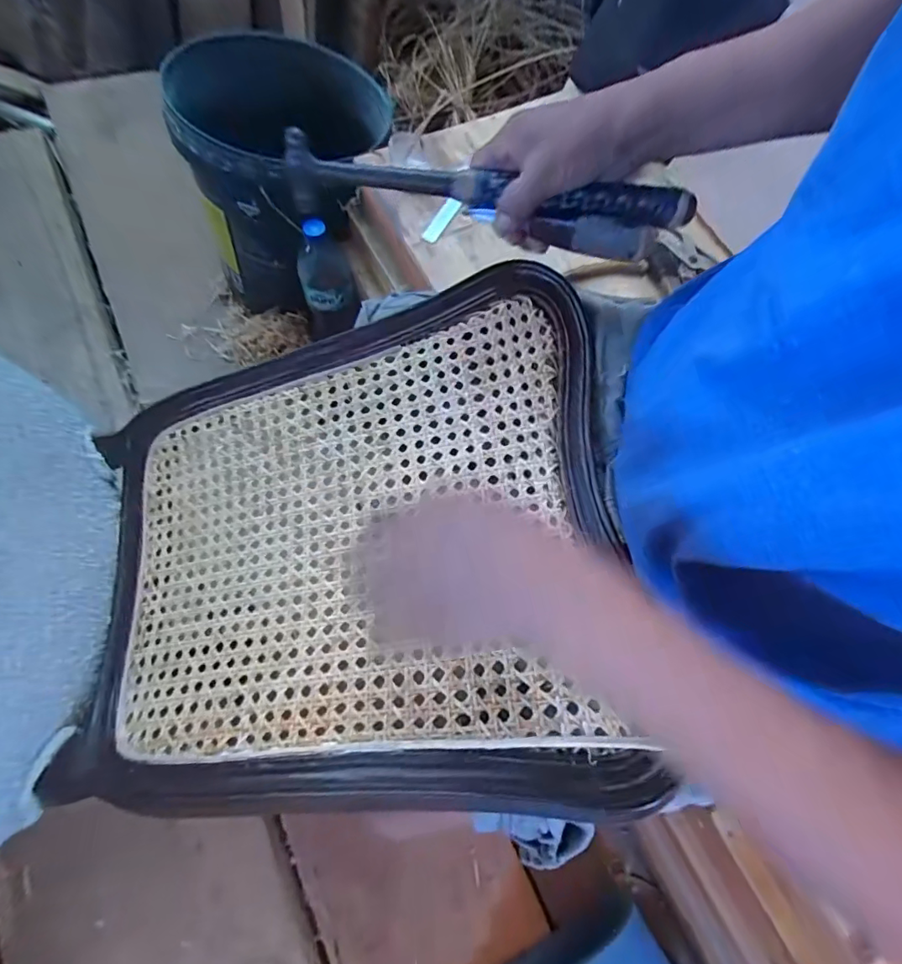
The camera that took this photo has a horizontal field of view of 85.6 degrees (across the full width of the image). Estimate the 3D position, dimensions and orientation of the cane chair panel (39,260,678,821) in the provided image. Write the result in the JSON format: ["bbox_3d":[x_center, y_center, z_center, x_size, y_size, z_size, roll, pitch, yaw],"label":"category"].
[{"bbox_3d":[-0.112,0.044,0.409,0.469,0.052,0.383,-10,67,15],"label":"cane chair panel"}]

